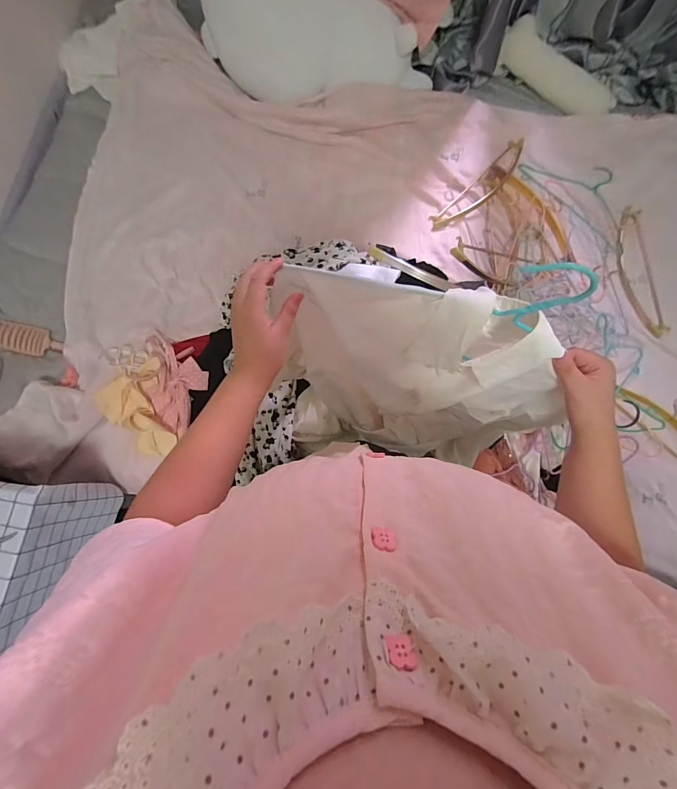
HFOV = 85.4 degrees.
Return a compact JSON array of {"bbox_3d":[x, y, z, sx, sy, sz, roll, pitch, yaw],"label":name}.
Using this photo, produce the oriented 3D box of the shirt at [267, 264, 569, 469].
[{"bbox_3d":[0.113,-0.003,0.567,0.381,0.423,0.178,8,81,1],"label":"shirt"}]

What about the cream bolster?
[{"bbox_3d":[0.643,-0.939,1.070,0.367,0.086,0.094,36,81,2],"label":"cream bolster"}]

